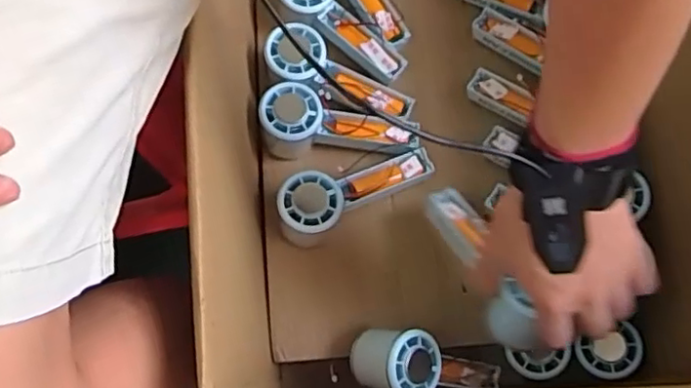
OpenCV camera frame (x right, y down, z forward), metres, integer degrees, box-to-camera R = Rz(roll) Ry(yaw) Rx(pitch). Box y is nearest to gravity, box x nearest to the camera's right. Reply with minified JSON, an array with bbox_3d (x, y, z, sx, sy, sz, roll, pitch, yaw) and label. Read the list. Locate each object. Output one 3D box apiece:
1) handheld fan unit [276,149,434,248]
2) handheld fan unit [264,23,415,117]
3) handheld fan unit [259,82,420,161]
[{"bbox_3d":[0.011,0.000,0.581,0.150,0.061,0.058,-17,73,-3],"label":"handheld fan unit"},{"bbox_3d":[-0.005,-0.114,0.606,0.148,0.027,0.056,25,75,-11],"label":"handheld fan unit"},{"bbox_3d":[-0.009,-0.062,0.609,0.147,0.057,0.055,6,73,-11],"label":"handheld fan unit"}]

